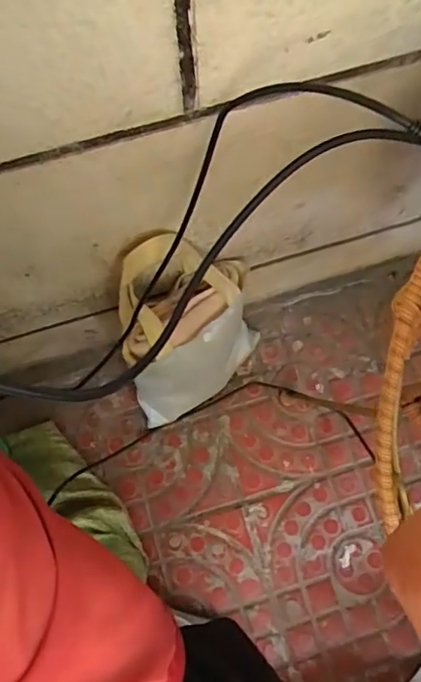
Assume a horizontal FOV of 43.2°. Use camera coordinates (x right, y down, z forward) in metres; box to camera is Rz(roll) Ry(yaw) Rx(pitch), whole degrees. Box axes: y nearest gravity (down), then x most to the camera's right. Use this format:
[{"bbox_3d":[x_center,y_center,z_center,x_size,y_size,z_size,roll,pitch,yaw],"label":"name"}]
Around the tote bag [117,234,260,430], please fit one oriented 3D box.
[{"bbox_3d":[-0.026,-0.005,0.632,0.187,0.306,0.107,-35,76,-8],"label":"tote bag"}]

